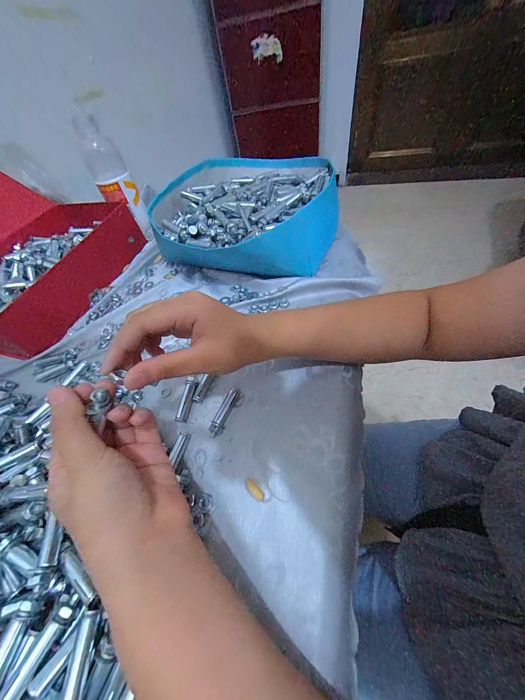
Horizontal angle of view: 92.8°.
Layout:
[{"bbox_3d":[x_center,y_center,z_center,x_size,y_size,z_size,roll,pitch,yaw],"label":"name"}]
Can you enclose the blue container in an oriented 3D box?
[{"bbox_3d":[-0.033,-0.236,0.423,0.280,0.089,0.276,-2,53,9],"label":"blue container"}]

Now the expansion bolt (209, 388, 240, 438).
[{"bbox_3d":[-0.040,0.065,0.263,0.011,0.013,0.054,15,58,20],"label":"expansion bolt"}]

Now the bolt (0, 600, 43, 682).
[{"bbox_3d":[-0.166,0.197,0.161,0.013,0.016,0.052,2,54,11],"label":"bolt"}]

